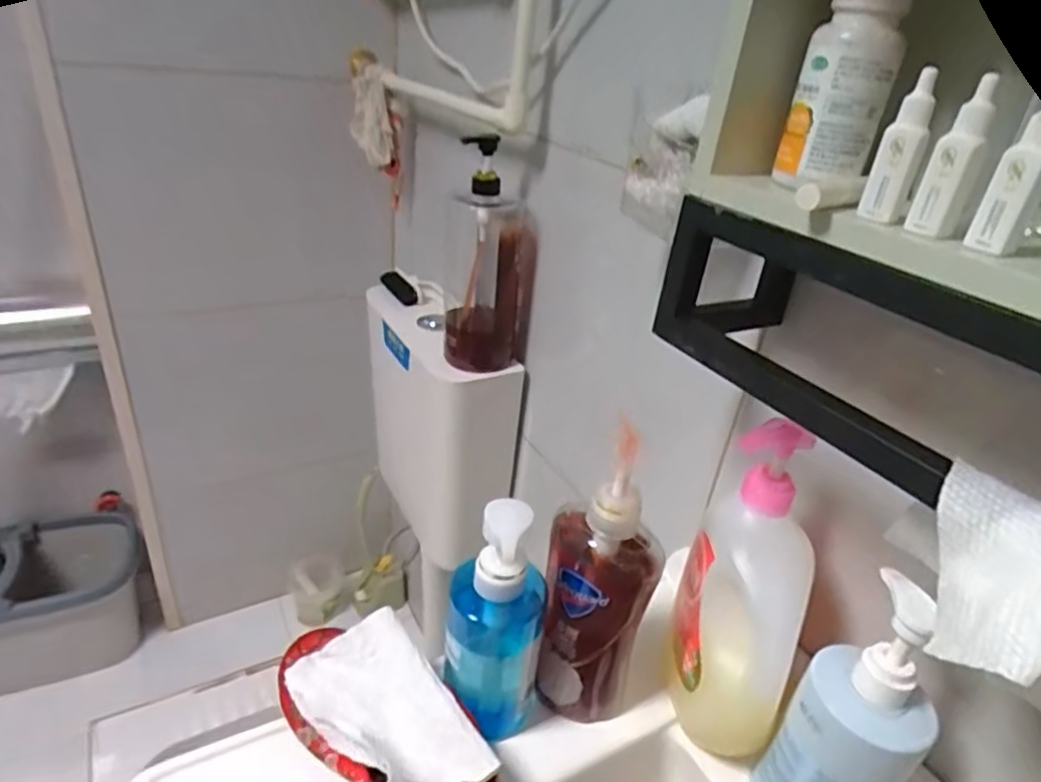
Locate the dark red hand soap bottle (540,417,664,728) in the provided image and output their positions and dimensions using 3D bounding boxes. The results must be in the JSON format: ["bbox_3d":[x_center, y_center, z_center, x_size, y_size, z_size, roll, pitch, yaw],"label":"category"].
[{"bbox_3d":[0.055,0.140,0.448,0.078,0.228,0.048,15,30,13],"label":"dark red hand soap bottle"}]

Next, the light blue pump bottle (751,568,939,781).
[{"bbox_3d":[0.210,0.216,0.400,0.056,0.200,0.071,-17,38,-36],"label":"light blue pump bottle"}]

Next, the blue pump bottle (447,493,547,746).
[{"bbox_3d":[-0.018,0.158,0.443,0.065,0.194,0.054,4,30,-5],"label":"blue pump bottle"}]

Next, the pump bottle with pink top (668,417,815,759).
[{"bbox_3d":[0.162,0.142,0.463,0.068,0.242,0.089,13,7,10],"label":"pump bottle with pink top"}]

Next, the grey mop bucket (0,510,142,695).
[{"bbox_3d":[-1.011,0.442,1.272,0.427,0.269,0.248,-15,36,-33],"label":"grey mop bucket"}]

